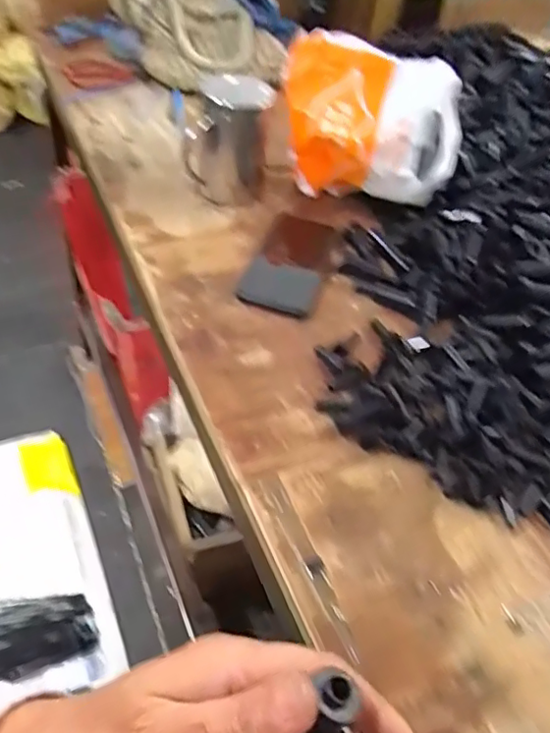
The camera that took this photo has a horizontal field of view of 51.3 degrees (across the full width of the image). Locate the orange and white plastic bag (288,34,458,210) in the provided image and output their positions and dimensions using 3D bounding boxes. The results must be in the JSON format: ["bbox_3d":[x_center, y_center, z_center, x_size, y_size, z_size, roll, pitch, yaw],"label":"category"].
[{"bbox_3d":[0.100,-0.265,0.649,0.188,0.139,0.121,6,47,-5],"label":"orange and white plastic bag"}]

